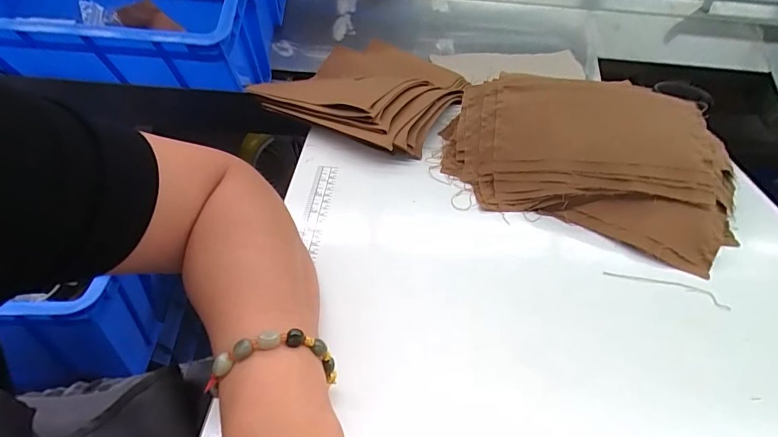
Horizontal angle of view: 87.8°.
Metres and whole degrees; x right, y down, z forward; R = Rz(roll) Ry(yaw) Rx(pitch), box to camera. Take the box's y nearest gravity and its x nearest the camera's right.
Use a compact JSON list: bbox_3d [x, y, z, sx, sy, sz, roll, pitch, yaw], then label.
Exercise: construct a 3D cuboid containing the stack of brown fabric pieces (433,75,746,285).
[{"bbox_3d":[0.204,-0.072,0.434,0.297,0.090,0.172,18,44,15],"label":"stack of brown fabric pieces"}]

